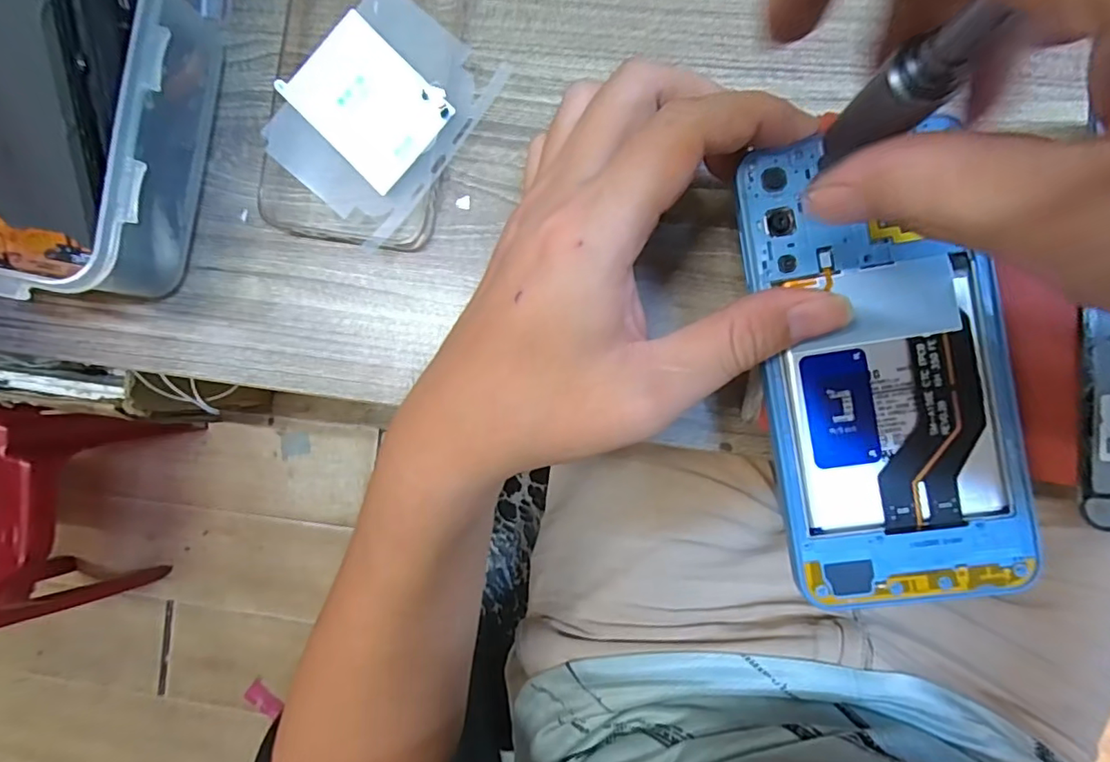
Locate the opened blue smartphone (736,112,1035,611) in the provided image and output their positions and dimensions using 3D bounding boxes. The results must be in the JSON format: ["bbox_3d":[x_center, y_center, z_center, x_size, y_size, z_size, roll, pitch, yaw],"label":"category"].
[{"bbox_3d":[0.110,-0.004,0.183,0.077,0.004,0.154,-9,89,6],"label":"opened blue smartphone"}]

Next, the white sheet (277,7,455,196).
[{"bbox_3d":[-0.082,-0.123,0.239,0.065,0.006,0.048,45,94,4],"label":"white sheet"}]

